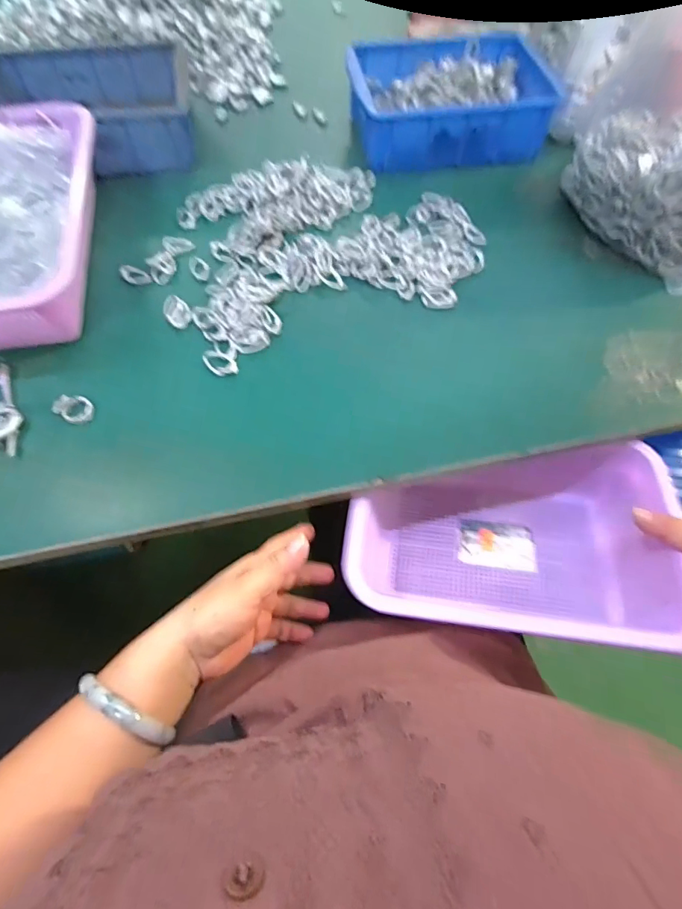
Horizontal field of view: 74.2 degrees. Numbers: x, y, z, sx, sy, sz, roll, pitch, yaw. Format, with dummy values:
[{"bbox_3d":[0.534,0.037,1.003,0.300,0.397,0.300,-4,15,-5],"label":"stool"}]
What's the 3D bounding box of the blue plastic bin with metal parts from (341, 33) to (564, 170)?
[{"bbox_3d":[0.141,-0.452,0.577,0.248,0.064,0.167,-8,64,-5],"label":"blue plastic bin with metal parts"}]

